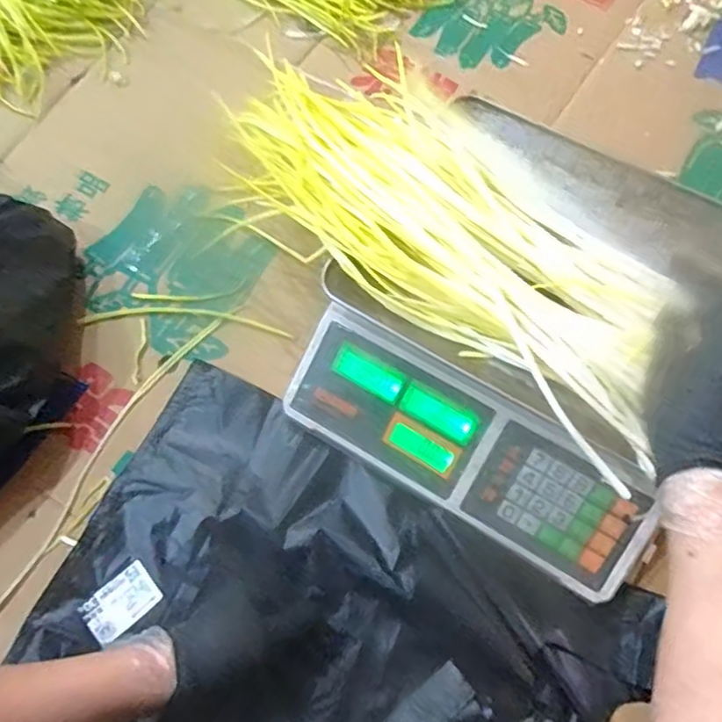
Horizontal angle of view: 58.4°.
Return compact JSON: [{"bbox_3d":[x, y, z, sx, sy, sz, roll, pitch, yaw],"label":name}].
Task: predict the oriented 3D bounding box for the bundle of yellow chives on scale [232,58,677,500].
[{"bbox_3d":[0.076,-0.108,0.533,0.444,0.052,0.176,42,75,14],"label":"bundle of yellow chives on scale"}]

